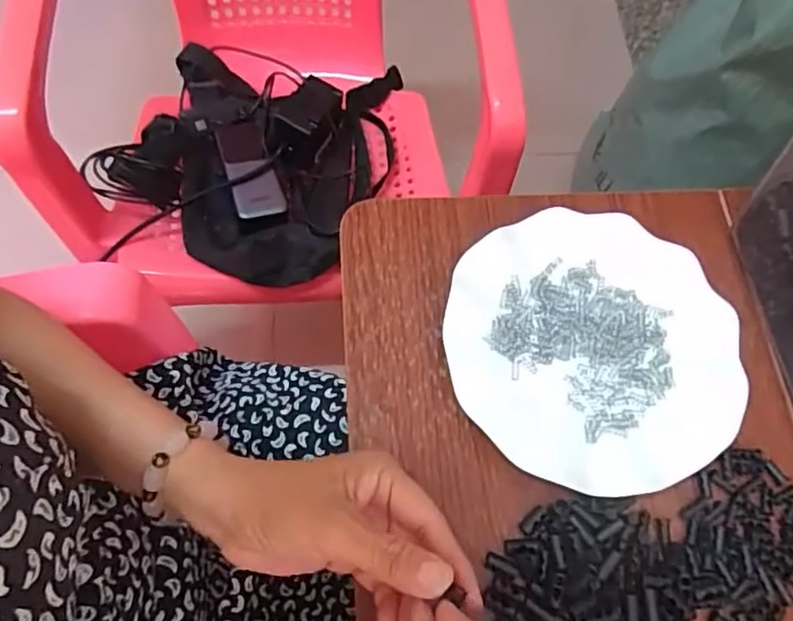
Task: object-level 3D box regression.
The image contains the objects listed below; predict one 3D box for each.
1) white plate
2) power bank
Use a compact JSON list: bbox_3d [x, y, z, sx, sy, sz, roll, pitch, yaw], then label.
[{"bbox_3d":[0.124,0.023,0.399,0.178,0.027,0.180,1,66,-2],"label":"white plate"},{"bbox_3d":[-0.162,-0.155,0.686,0.050,0.022,0.138,-17,55,-10],"label":"power bank"}]

